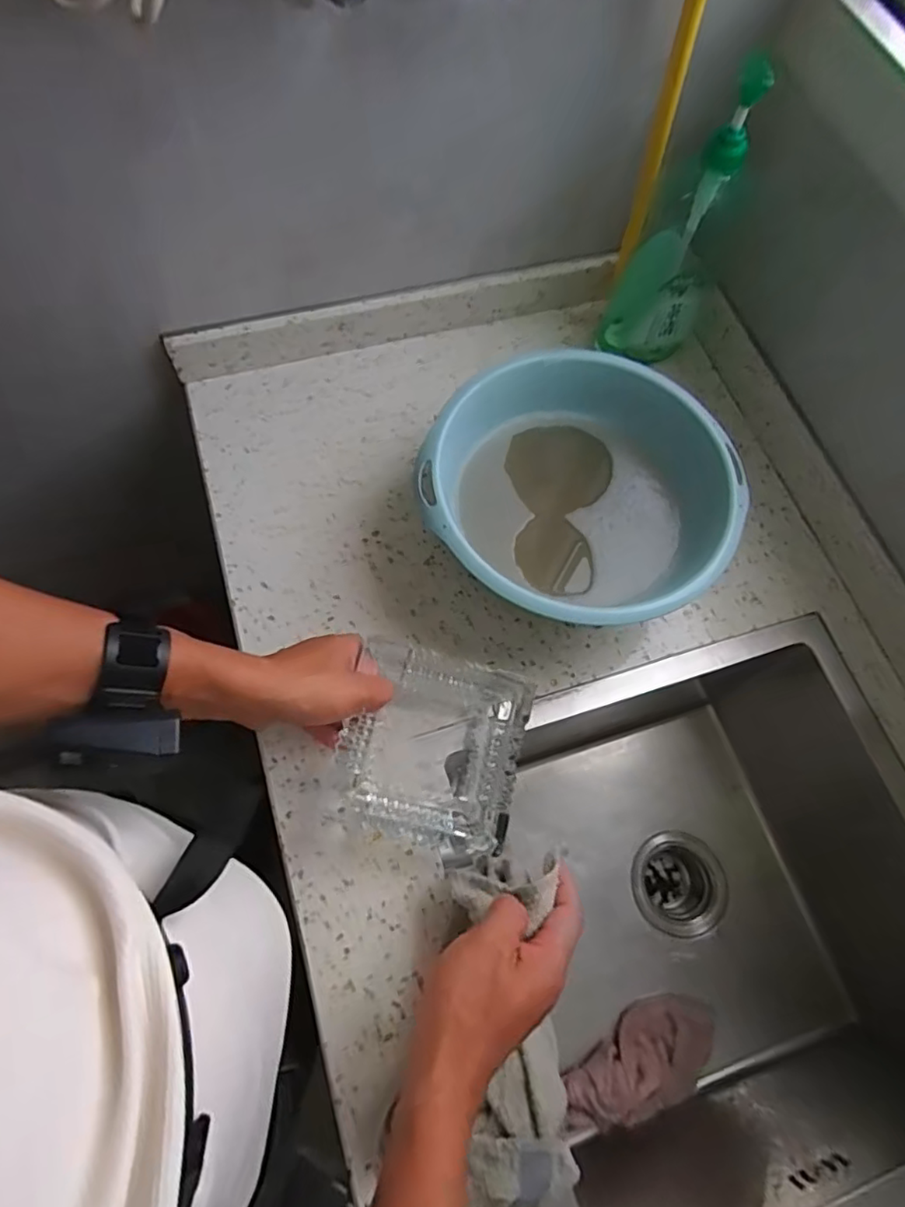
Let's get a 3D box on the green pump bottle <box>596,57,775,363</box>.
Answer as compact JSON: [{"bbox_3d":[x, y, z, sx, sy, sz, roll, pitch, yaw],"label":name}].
[{"bbox_3d":[0.219,-0.352,0.605,0.087,0.265,0.068,21,68,5],"label":"green pump bottle"}]

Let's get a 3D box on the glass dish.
[{"bbox_3d":[-0.016,0.123,0.524,0.142,0.061,0.148,12,69,3],"label":"glass dish"}]

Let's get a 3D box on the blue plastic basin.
[{"bbox_3d":[0.109,-0.102,0.579,0.253,0.108,0.269,1,68,-3],"label":"blue plastic basin"}]

